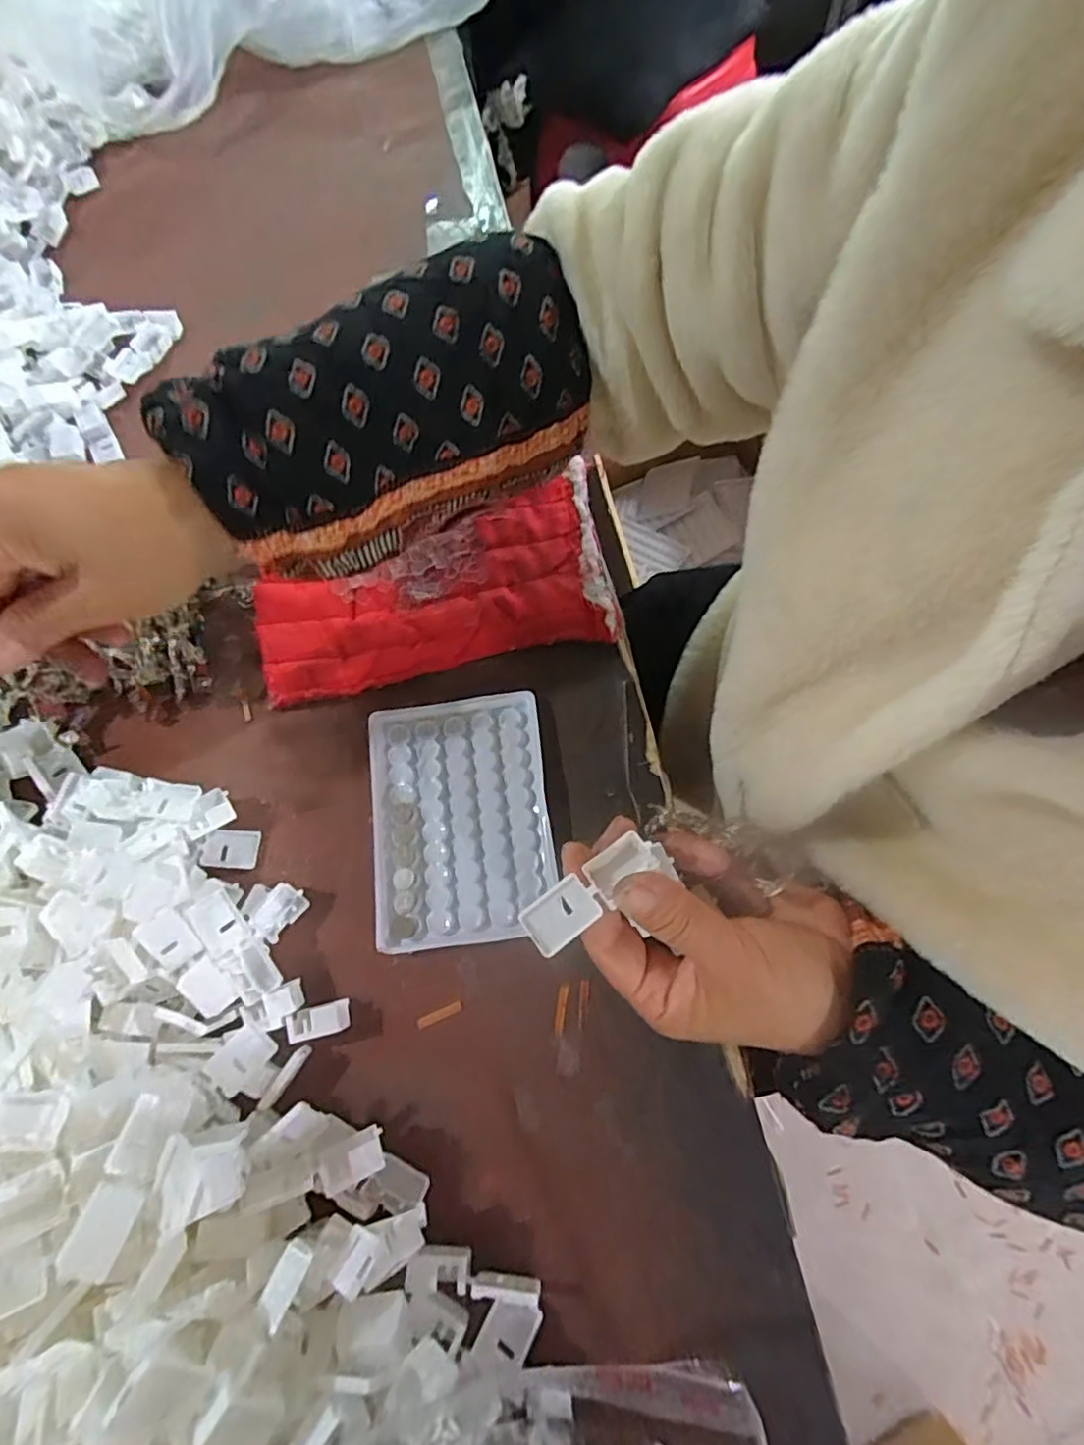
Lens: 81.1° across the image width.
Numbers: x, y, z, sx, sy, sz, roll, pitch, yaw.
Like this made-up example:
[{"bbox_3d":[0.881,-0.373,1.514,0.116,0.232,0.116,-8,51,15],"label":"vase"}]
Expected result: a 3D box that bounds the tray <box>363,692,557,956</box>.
[{"bbox_3d":[-0.044,0.049,0.338,0.094,0.009,0.128,-8,67,-1],"label":"tray"}]

